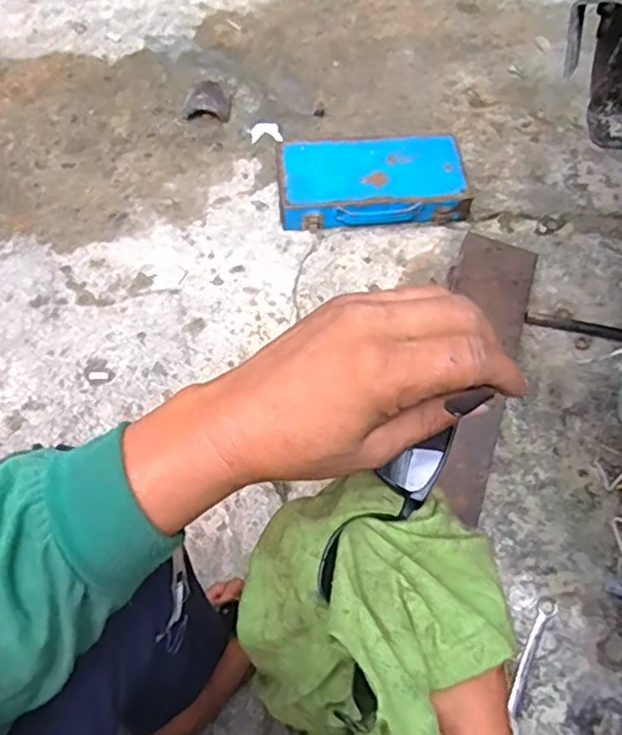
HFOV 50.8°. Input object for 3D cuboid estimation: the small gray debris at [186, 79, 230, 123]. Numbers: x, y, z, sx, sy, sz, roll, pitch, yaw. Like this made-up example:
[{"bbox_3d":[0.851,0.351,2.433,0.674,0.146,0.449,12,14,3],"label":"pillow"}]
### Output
[{"bbox_3d":[-0.180,-0.476,1.164,0.075,0.034,0.075,4,64,-1],"label":"small gray debris"}]

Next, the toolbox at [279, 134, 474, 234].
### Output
[{"bbox_3d":[0.102,-0.309,1.085,0.305,0.067,0.180,-3,64,-4],"label":"toolbox"}]

